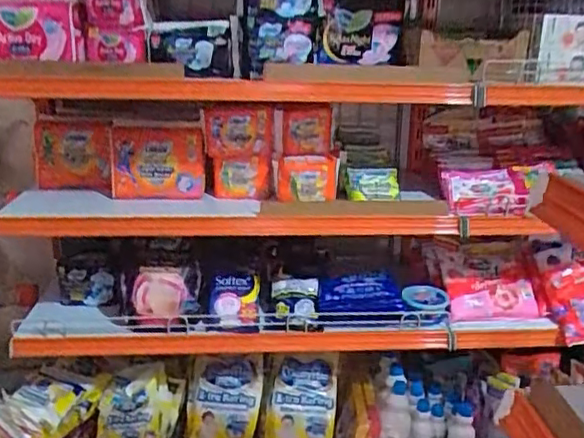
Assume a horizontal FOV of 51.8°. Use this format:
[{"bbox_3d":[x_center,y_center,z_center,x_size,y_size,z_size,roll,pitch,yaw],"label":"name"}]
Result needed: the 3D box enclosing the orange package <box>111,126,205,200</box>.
[{"bbox_3d":[-0.264,-0.110,1.186,0.177,0.134,0.045,-1,19,-8],"label":"orange package"}]

